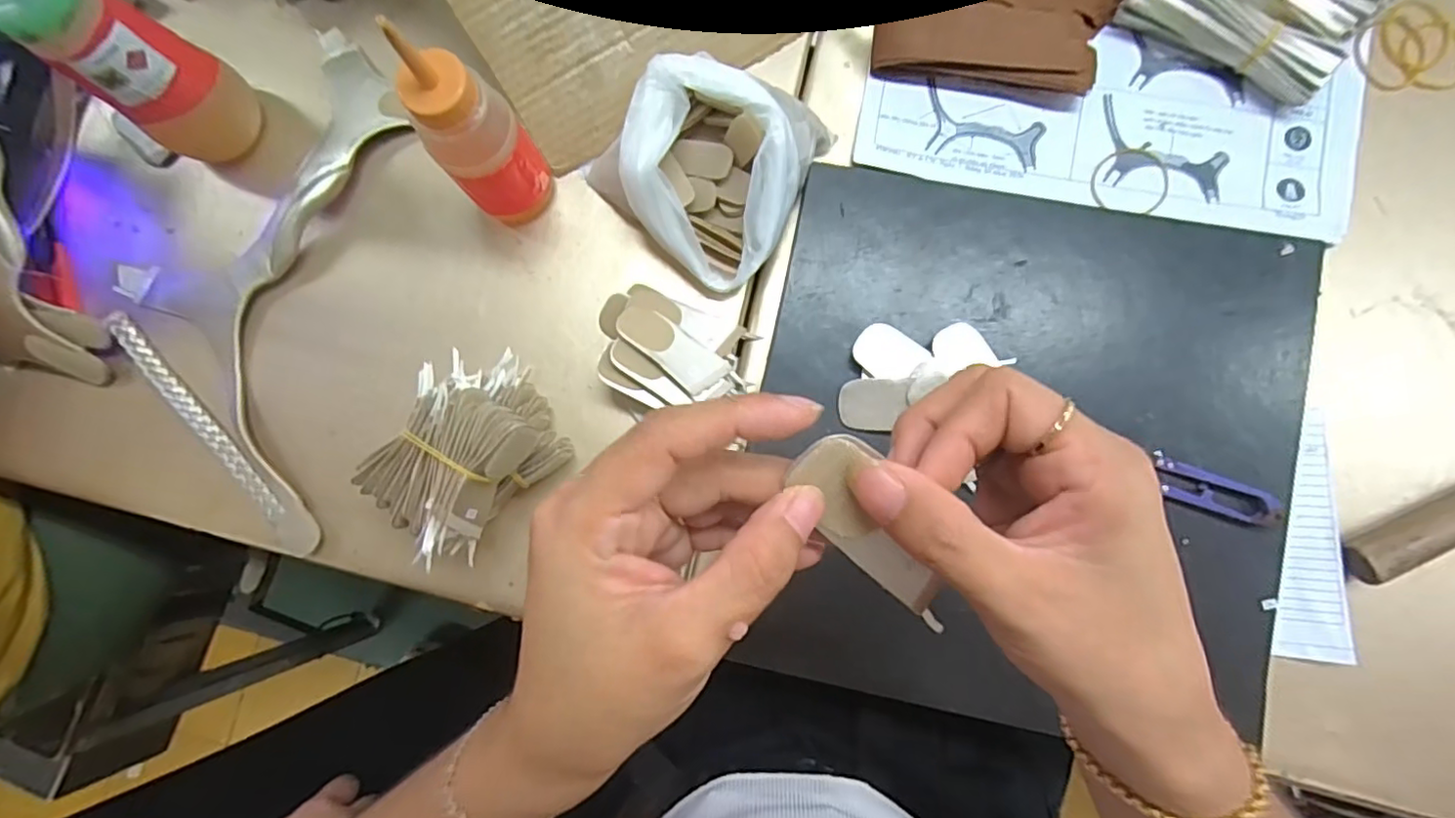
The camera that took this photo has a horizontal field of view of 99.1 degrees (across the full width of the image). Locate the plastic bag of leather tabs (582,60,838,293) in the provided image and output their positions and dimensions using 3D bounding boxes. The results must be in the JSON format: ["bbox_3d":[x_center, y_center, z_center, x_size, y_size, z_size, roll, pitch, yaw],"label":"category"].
[{"bbox_3d":[-0.008,-0.154,0.377,0.119,0.058,0.121,39,88,6],"label":"plastic bag of leather tabs"}]

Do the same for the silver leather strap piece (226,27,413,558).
[{"bbox_3d":[-0.277,-0.083,0.403,0.087,0.020,0.336,9,85,4],"label":"silver leather strap piece"}]

